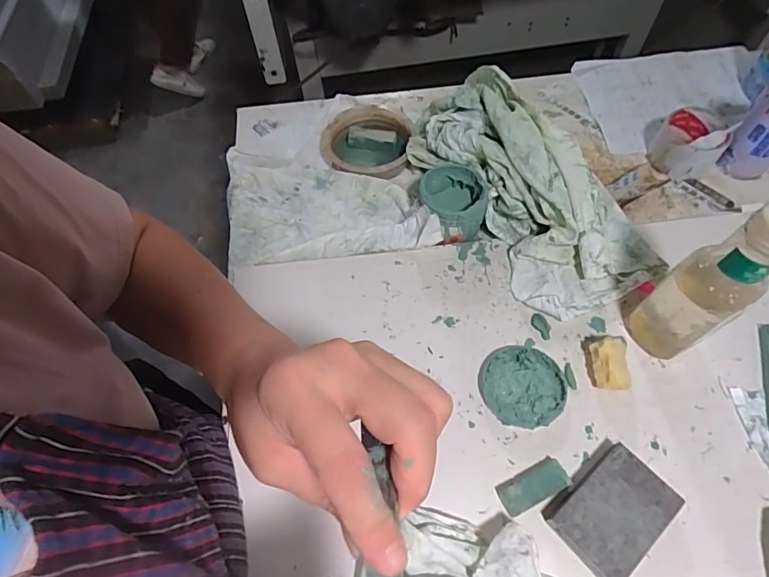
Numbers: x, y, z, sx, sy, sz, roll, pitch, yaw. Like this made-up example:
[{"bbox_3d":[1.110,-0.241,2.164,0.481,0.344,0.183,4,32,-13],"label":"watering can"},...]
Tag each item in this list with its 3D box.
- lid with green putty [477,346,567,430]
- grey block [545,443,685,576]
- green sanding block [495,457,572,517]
[{"bbox_3d":[0.140,0.098,0.473,0.083,0.012,0.081,-1,61,2],"label":"lid with green putty"},{"bbox_3d":[0.199,0.196,0.410,0.098,0.028,0.070,-37,66,-16],"label":"grey block"},{"bbox_3d":[0.136,0.181,0.426,0.062,0.014,0.030,-25,63,-11],"label":"green sanding block"}]

